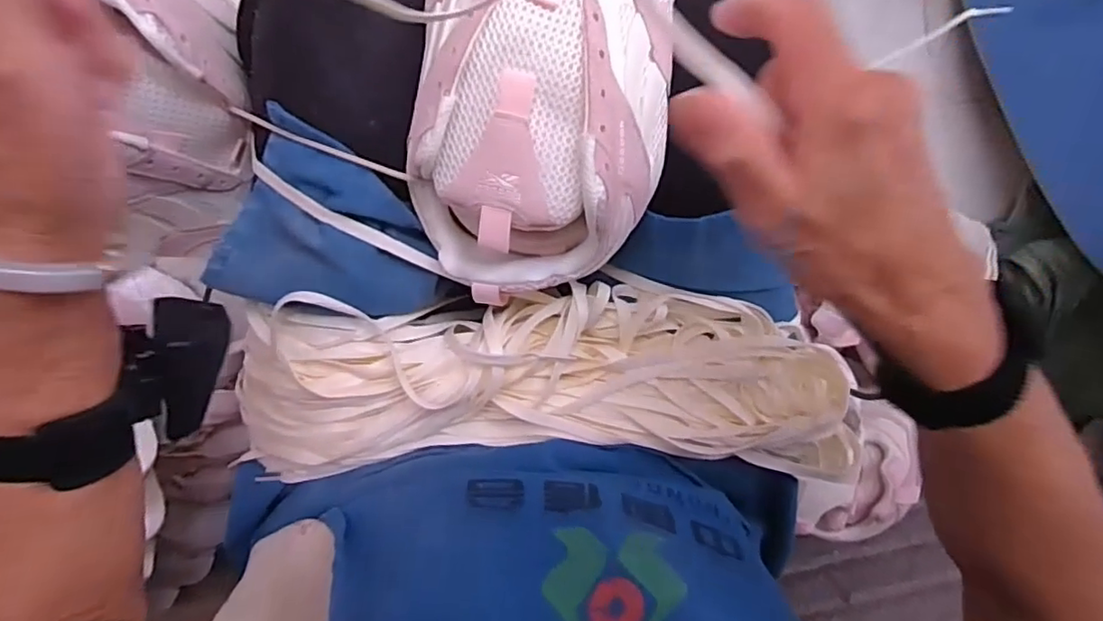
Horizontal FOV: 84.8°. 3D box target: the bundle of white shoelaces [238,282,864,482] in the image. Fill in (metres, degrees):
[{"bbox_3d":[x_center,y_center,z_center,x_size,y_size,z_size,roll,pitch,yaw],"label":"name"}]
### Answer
[{"bbox_3d":[-0.005,0.046,0.370,0.378,0.069,0.114,0,102,-6],"label":"bundle of white shoelaces"}]

